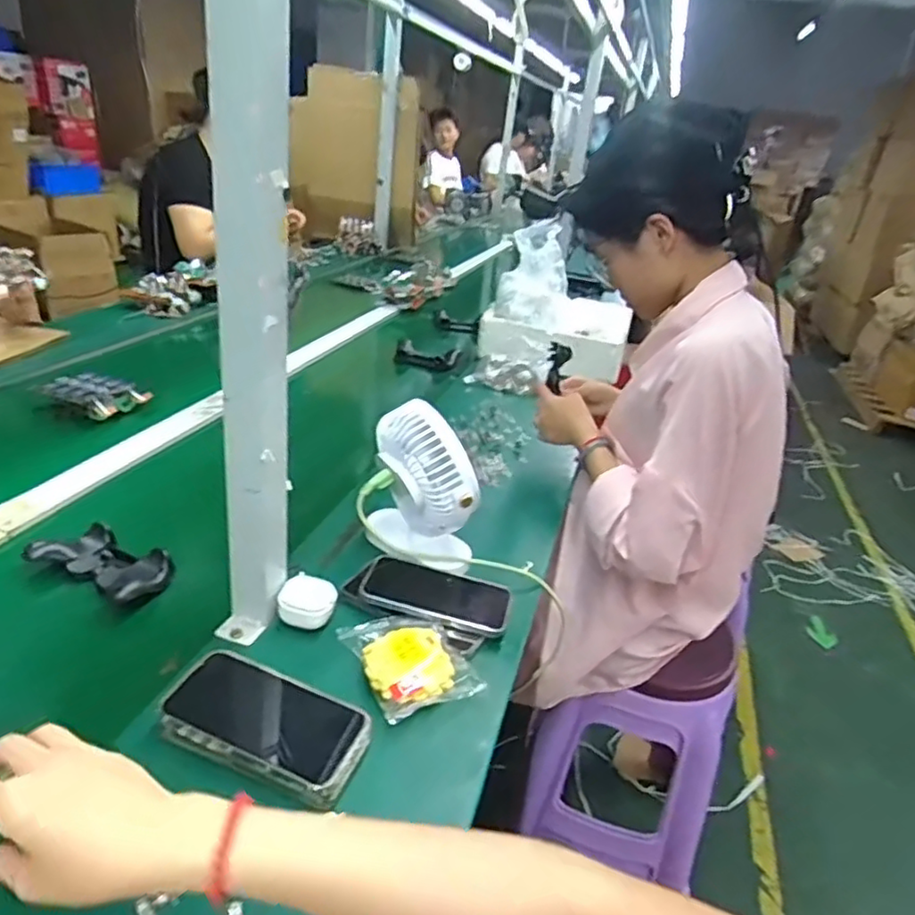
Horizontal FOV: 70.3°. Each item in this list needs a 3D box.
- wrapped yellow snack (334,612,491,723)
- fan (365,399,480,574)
[{"bbox_3d":[-0.043,0.187,0.615,0.098,0.025,0.116,-11,33,-32],"label":"wrapped yellow snack"},{"bbox_3d":[-0.035,0.030,0.754,0.138,0.196,0.093,16,31,15],"label":"fan"}]

